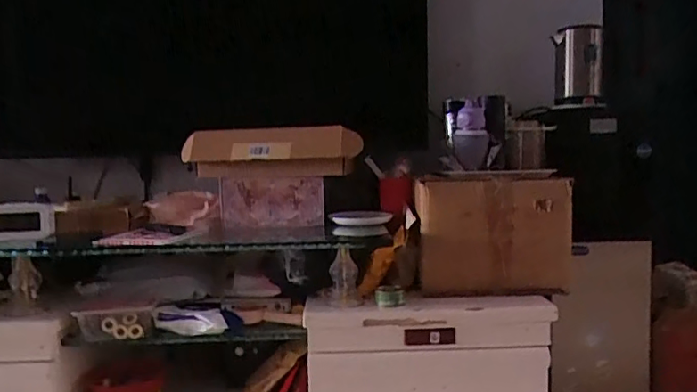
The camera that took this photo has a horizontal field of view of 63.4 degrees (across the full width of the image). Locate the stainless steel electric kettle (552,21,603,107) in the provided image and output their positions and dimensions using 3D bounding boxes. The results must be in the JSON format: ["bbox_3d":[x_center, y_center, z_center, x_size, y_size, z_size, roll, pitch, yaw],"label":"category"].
[{"bbox_3d":[0.664,-0.383,1.633,0.129,0.236,0.130,1,4,24],"label":"stainless steel electric kettle"}]

